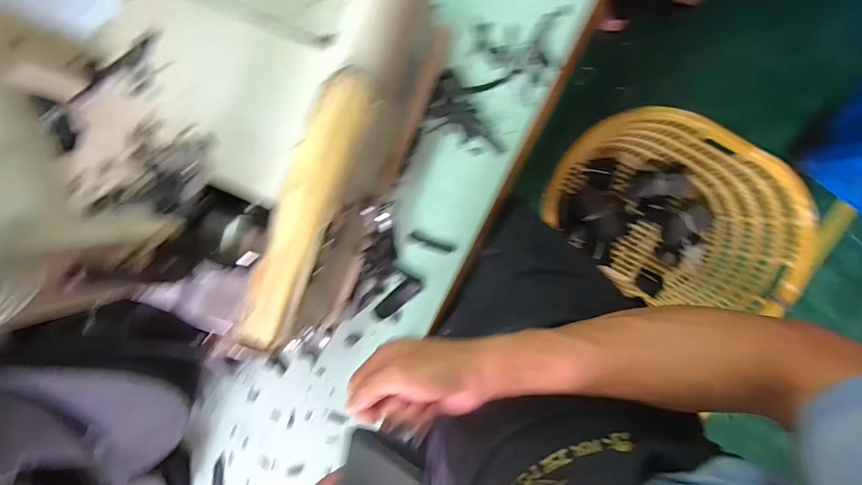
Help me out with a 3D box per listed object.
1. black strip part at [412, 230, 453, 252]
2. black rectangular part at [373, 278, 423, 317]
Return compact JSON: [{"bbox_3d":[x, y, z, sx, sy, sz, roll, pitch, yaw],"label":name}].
[{"bbox_3d":[0.001,0.000,0.458,0.051,0.004,0.010,24,98,-2],"label":"black strip part"},{"bbox_3d":[-0.040,0.068,0.469,0.066,0.004,0.020,-42,95,7],"label":"black rectangular part"}]

